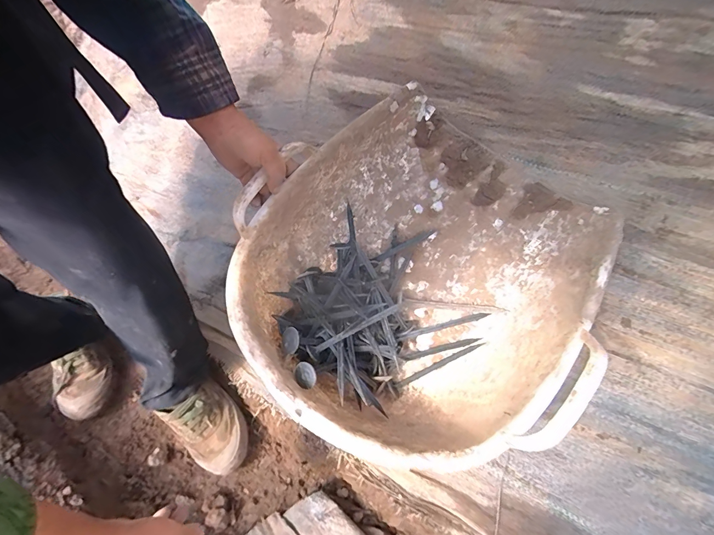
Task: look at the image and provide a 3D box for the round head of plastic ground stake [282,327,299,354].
[{"bbox_3d":[-0.081,0.090,0.423,0.022,0.008,0.031,-9,84,13],"label":"round head of plastic ground stake"}]

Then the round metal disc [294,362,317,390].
[{"bbox_3d":[-0.062,0.129,0.409,0.029,0.004,0.031,2,94,23],"label":"round metal disc"}]

